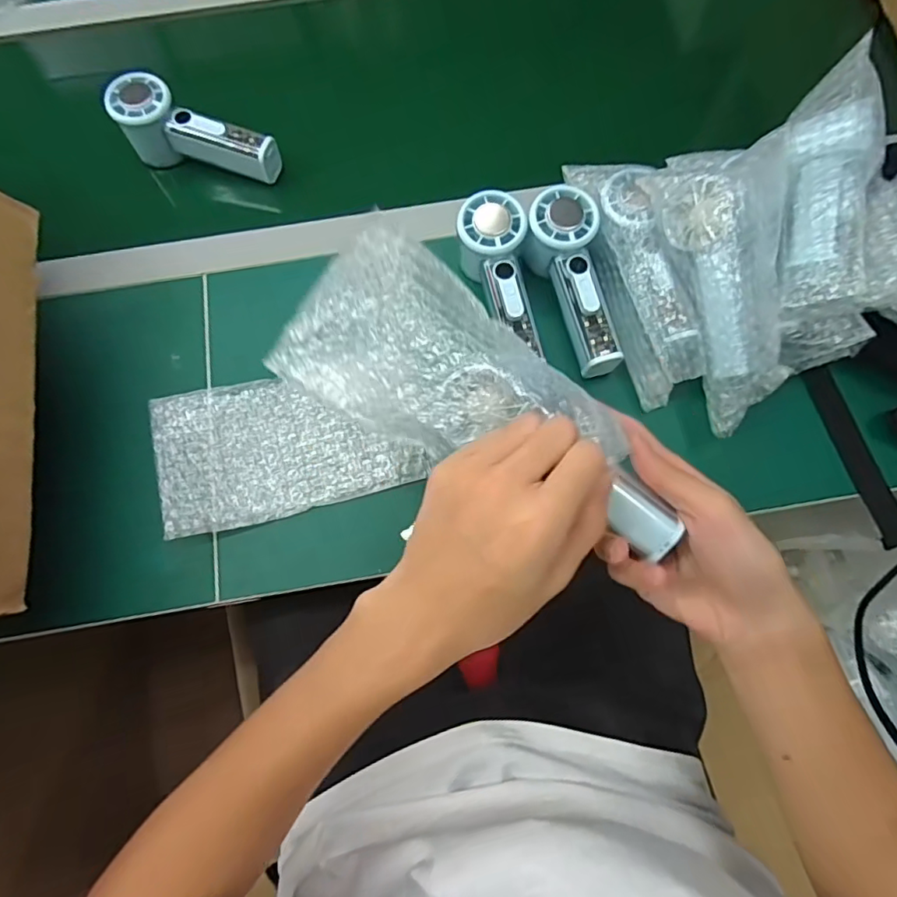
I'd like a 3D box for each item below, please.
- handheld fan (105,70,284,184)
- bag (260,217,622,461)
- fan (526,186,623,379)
[{"bbox_3d":[-0.243,-0.301,0.518,0.161,0.053,0.055,21,74,6],"label":"handheld fan"},{"bbox_3d":[0.000,-0.045,0.311,0.193,0.042,0.101,34,75,9],"label":"bag"},{"bbox_3d":[0.106,-0.138,0.462,0.056,0.046,0.157,-14,87,-5],"label":"fan"}]

